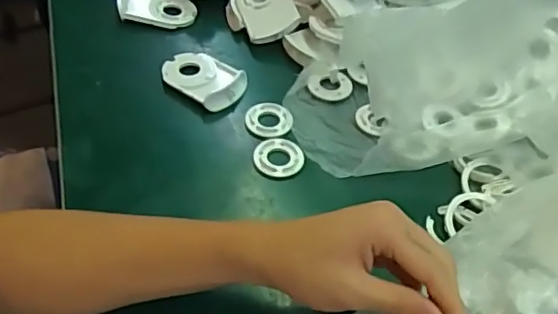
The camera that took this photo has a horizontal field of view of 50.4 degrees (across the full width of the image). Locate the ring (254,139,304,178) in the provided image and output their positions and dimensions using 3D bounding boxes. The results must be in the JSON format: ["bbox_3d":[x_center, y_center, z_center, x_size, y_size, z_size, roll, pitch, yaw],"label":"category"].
[{"bbox_3d":[0.000,0.000,0.531,0.043,0.004,0.043,0,49,0],"label":"ring"}]

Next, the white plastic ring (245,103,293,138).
[{"bbox_3d":[-0.010,-0.036,0.564,0.044,0.004,0.043,2,48,-3],"label":"white plastic ring"}]

